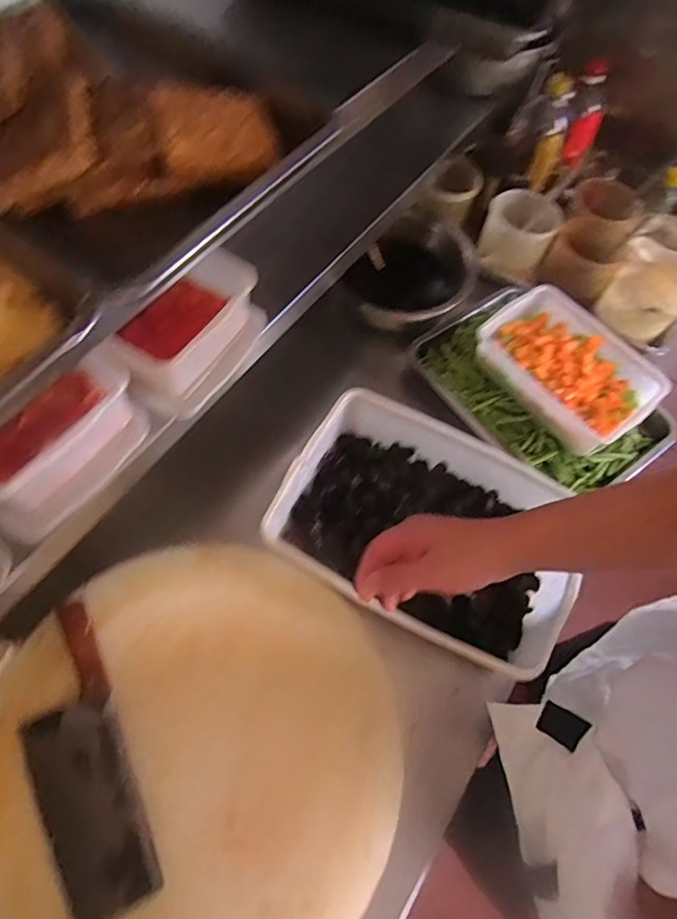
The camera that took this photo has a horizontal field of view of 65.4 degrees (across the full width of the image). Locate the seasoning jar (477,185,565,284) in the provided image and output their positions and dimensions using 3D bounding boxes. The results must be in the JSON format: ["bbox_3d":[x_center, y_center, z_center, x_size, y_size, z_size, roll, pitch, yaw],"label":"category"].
[{"bbox_3d":[0.343,-0.427,0.997,0.136,0.146,0.109,20,63,13],"label":"seasoning jar"}]

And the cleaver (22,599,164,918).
[{"bbox_3d":[-0.280,0.315,0.568,0.088,0.028,0.304,-22,62,-11],"label":"cleaver"}]

